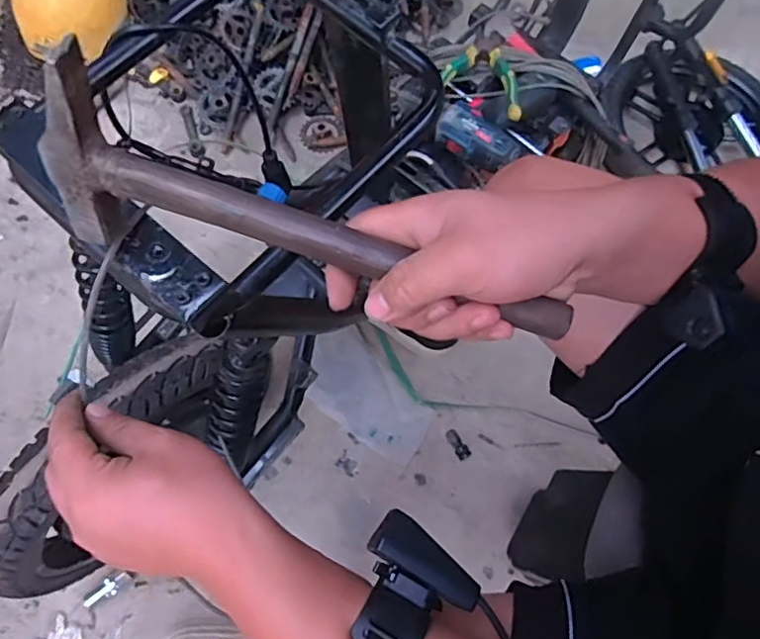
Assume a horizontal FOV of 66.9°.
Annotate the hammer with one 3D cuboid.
[{"bbox_3d":[-0.032,-0.040,0.296,0.274,0.115,0.033,19,71,-6],"label":"hammer"}]

